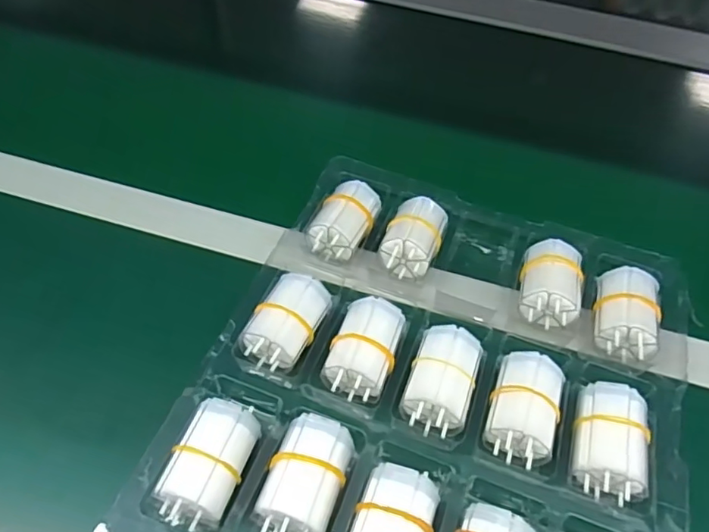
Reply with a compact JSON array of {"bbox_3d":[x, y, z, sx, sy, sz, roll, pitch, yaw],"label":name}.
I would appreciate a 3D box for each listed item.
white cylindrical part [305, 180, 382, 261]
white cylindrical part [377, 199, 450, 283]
[{"bbox_3d":[-0.007,-0.035,0.407,0.037,0.029,0.058,22,54,13],"label":"white cylindrical part"},{"bbox_3d":[0.044,-0.022,0.405,0.040,0.033,0.060,17,53,9],"label":"white cylindrical part"}]

